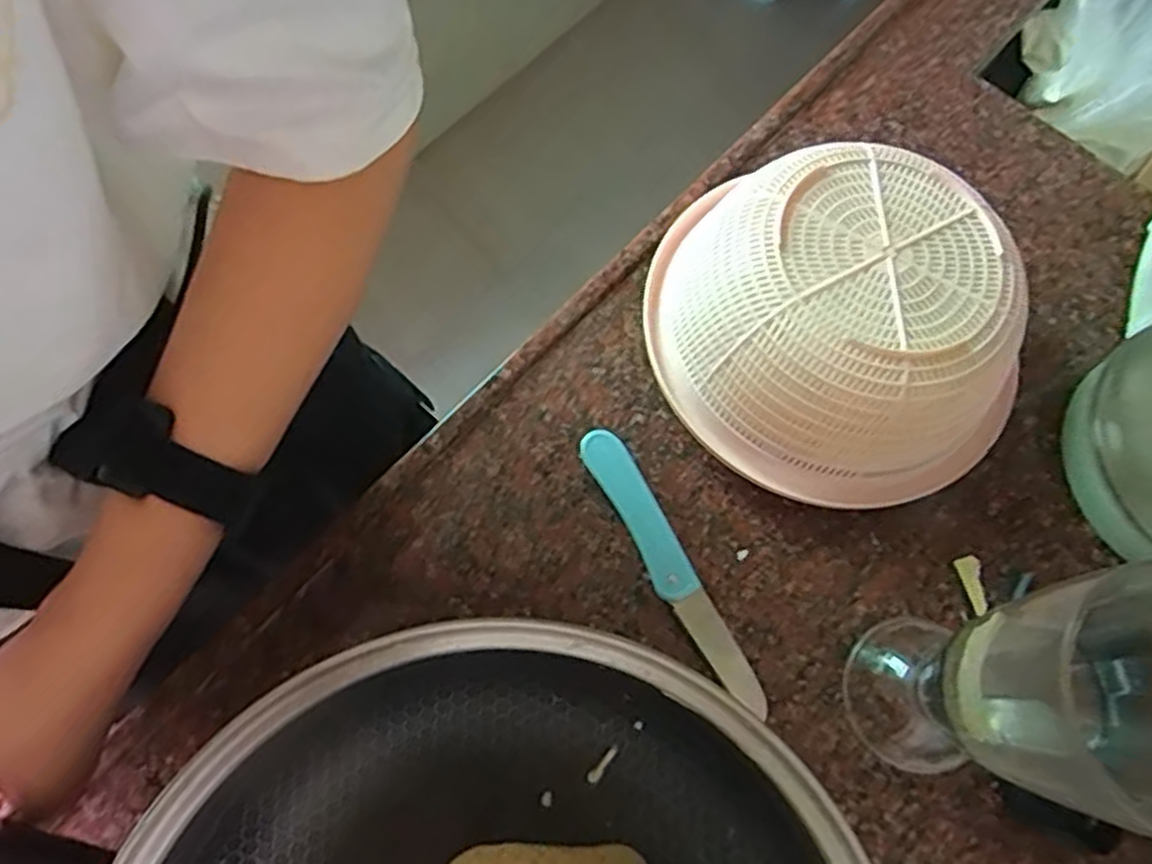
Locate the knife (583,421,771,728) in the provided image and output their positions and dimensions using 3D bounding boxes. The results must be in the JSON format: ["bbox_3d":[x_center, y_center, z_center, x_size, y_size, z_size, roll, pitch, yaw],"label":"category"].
[{"bbox_3d":[0.049,0.071,0.412,0.022,0.010,0.164,-28,74,-9],"label":"knife"}]

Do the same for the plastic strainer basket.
[{"bbox_3d":[0.130,-0.052,0.408,0.167,0.093,0.168,-10,72,-4],"label":"plastic strainer basket"}]

